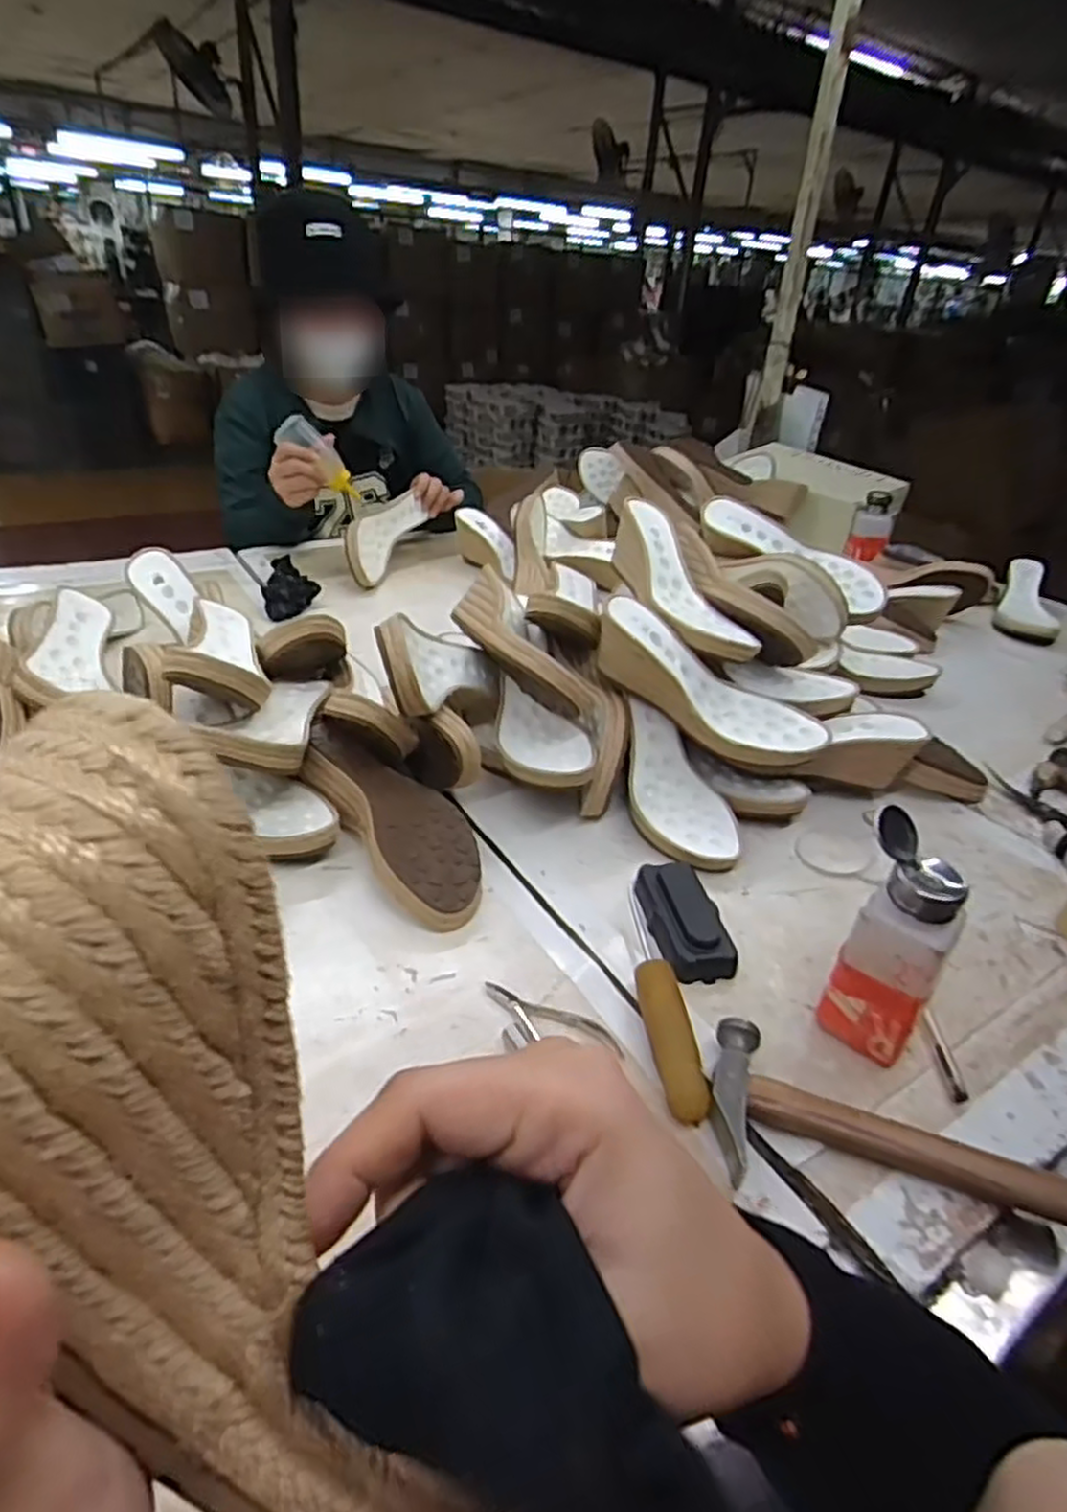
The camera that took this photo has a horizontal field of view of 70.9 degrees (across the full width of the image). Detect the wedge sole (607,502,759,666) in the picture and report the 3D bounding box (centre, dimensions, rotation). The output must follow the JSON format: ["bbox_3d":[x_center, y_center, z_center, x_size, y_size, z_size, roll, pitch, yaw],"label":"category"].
[{"bbox_3d":[0.136,-0.168,0.745,0.076,0.053,0.229,-11,57,-24],"label":"wedge sole"}]

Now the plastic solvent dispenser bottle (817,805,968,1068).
[{"bbox_3d":[0.226,0.119,0.474,0.068,0.148,0.055,24,37,26],"label":"plastic solvent dispenser bottle"}]

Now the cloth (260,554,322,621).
[{"bbox_3d":[-0.342,-0.237,1.052,0.073,0.026,0.179,-9,36,-21],"label":"cloth"}]

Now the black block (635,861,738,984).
[{"bbox_3d":[0.116,0.122,0.571,0.056,0.022,0.102,-4,34,-14],"label":"black block"}]

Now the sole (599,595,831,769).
[{"bbox_3d":[0.154,-0.056,0.688,0.228,0.068,0.078,33,38,5],"label":"sole"}]

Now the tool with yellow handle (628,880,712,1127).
[{"bbox_3d":[0.085,0.154,0.518,0.028,0.024,0.195,1,34,-6],"label":"tool with yellow handle"}]

